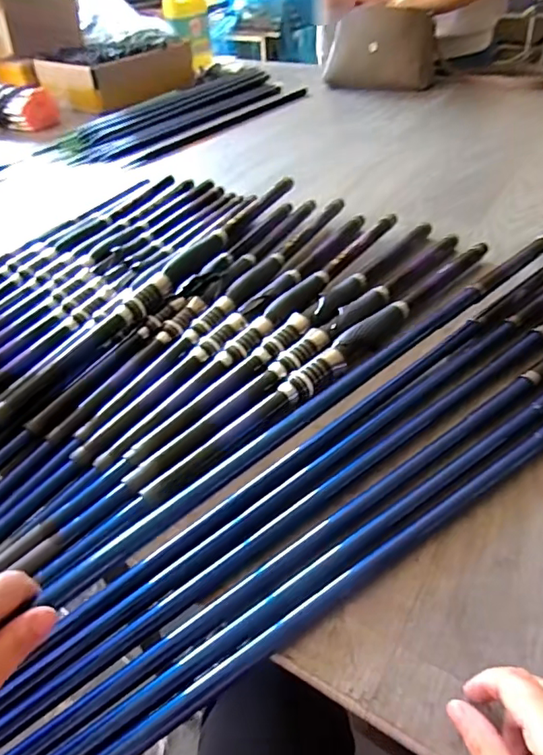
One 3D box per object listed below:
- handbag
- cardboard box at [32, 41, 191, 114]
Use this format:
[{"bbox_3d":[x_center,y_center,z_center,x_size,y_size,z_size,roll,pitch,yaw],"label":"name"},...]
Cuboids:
[{"bbox_3d":[0.275,-0.827,1.317,0.270,0.171,0.139,10,43,17],"label":"handbag"},{"bbox_3d":[-0.426,-0.847,1.465,0.265,0.109,0.360,26,49,31],"label":"cardboard box"}]

